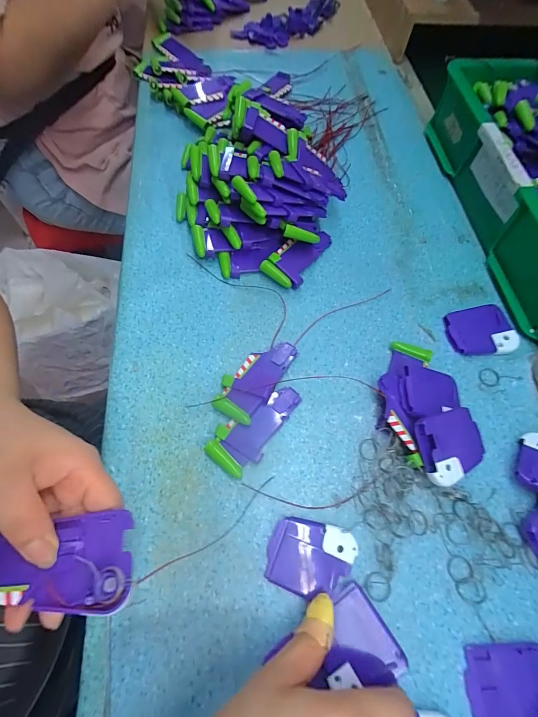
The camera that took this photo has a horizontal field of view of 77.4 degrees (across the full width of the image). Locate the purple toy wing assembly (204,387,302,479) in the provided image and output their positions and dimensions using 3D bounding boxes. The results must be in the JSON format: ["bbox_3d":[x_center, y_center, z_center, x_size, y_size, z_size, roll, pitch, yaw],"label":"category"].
[{"bbox_3d":[-0.011,0.057,0.290,0.040,0.011,0.089,38,70,15],"label":"purple toy wing assembly"}]

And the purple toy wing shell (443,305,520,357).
[{"bbox_3d":[0.209,-0.028,0.333,0.061,0.014,0.050,-6,65,-5],"label":"purple toy wing shell"}]

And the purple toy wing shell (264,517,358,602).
[{"bbox_3d":[0.031,0.148,0.251,0.063,0.009,0.047,11,65,4],"label":"purple toy wing shell"}]

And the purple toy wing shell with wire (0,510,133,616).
[{"bbox_3d":[-0.138,0.122,0.203,0.114,0.008,0.050,-1,65,2],"label":"purple toy wing shell with wire"}]

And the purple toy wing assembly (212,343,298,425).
[{"bbox_3d":[-0.011,0.016,0.307,0.041,0.014,0.088,30,68,12],"label":"purple toy wing assembly"}]

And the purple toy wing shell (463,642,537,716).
[{"bbox_3d":[0.163,0.222,0.223,0.059,0.007,0.050,-2,65,-3],"label":"purple toy wing shell"}]

